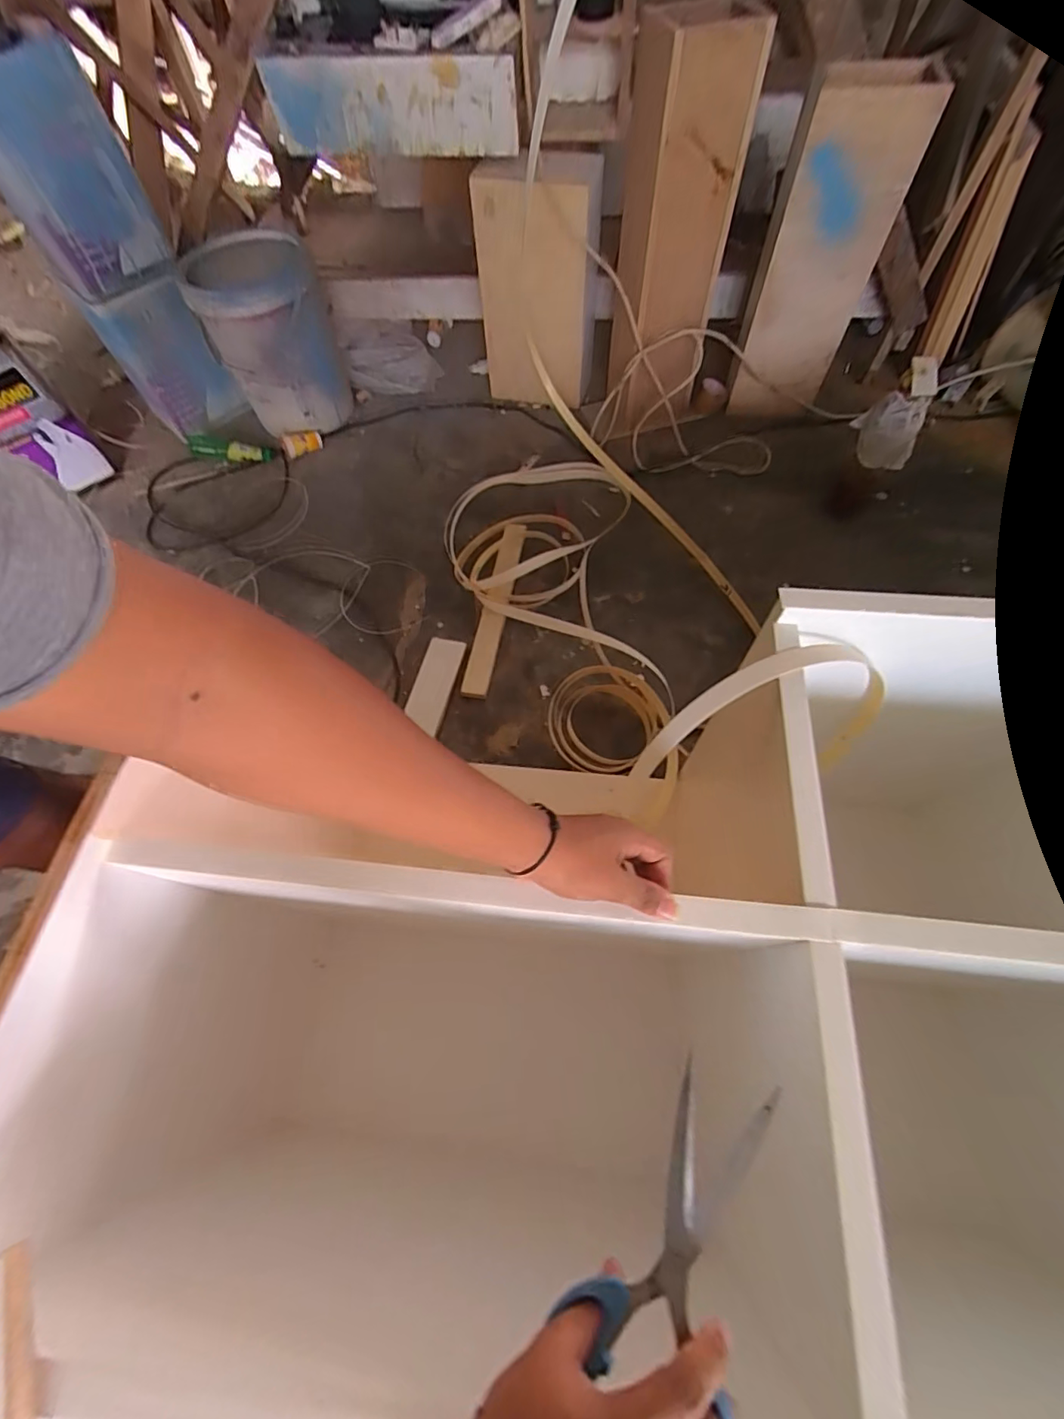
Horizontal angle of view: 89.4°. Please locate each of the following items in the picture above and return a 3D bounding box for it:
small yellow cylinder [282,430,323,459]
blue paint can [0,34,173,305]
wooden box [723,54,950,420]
[{"bbox_3d":[-0.633,-0.737,1.489,0.042,0.053,0.127,31,47,18],"label":"small yellow cylinder"},{"bbox_3d":[-0.997,-1.132,1.147,0.258,0.340,0.241,-32,66,-13],"label":"blue paint can"},{"bbox_3d":[0.647,-1.004,1.266,0.260,0.641,0.115,11,64,9],"label":"wooden box"}]

